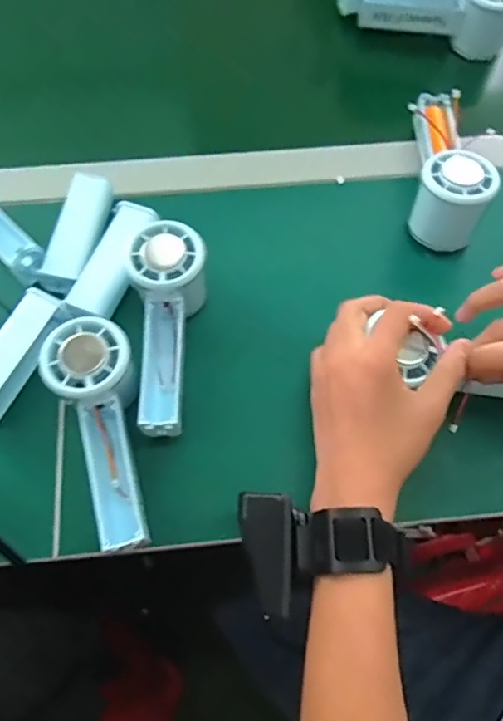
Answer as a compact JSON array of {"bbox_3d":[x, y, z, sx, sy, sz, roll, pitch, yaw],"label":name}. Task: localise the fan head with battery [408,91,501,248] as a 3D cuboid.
[{"bbox_3d":[0.157,-0.168,0.458,0.054,0.071,0.154,2,68,0],"label":"fan head with battery"}]

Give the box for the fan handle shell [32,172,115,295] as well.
[{"bbox_3d":[-0.140,-0.104,0.442,0.035,0.026,0.099,14,68,4],"label":"fan handle shell"}]

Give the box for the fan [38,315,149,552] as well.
[{"bbox_3d":[-0.097,0.044,0.354,0.056,0.034,0.149,-14,82,-7],"label":"fan"}]

